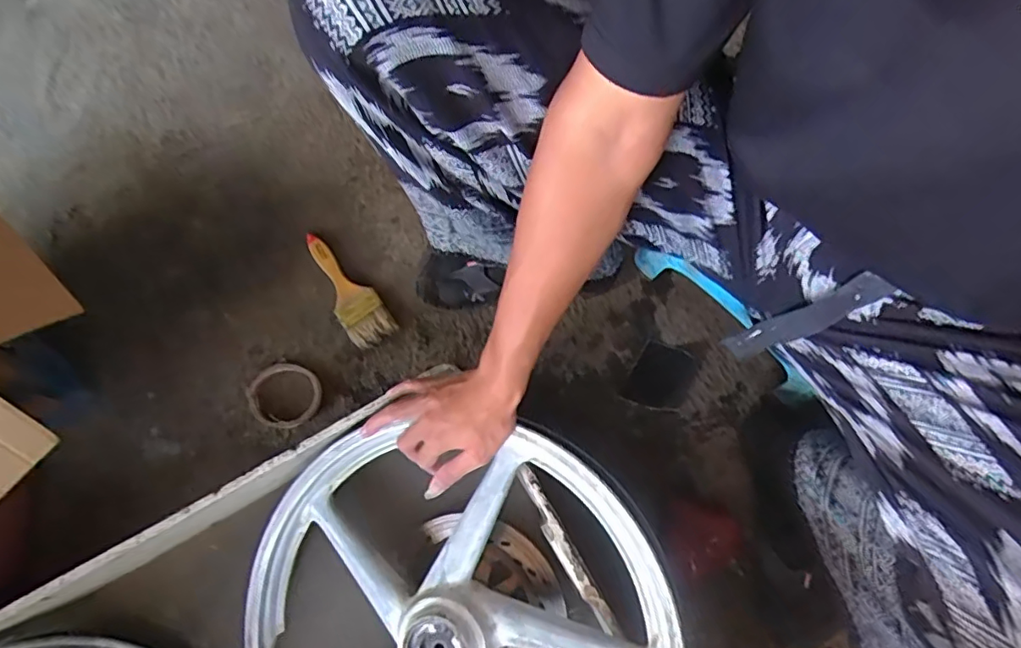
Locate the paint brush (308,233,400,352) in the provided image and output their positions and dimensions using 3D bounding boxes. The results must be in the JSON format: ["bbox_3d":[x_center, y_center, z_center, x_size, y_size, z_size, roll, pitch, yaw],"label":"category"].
[{"bbox_3d":[-0.217,-0.047,0.747,0.059,0.029,0.176,-34,74,-8],"label":"paint brush"}]

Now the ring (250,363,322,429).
[{"bbox_3d":[-0.282,0.089,0.707,0.090,0.018,0.082,-1,72,2],"label":"ring"}]

